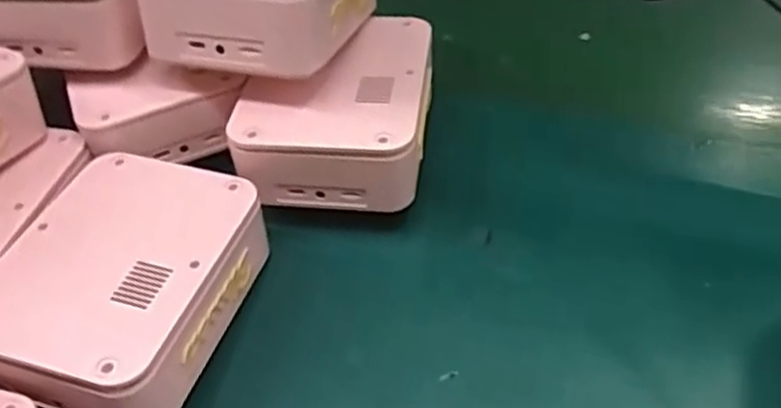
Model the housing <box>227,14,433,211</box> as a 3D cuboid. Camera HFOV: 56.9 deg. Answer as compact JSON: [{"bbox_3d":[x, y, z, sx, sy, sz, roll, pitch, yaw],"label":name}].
[{"bbox_3d":[-0.027,-0.055,0.410,0.098,0.052,0.129,3,51,7],"label":"housing"}]

